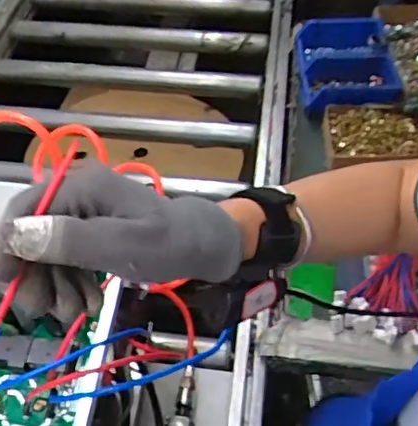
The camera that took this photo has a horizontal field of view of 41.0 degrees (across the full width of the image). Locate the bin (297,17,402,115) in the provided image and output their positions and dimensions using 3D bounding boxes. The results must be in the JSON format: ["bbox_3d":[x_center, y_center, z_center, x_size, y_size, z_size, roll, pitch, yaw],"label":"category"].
[{"bbox_3d":[0.245,-0.265,0.998,0.161,0.051,0.214,0,51,1],"label":"bin"}]

